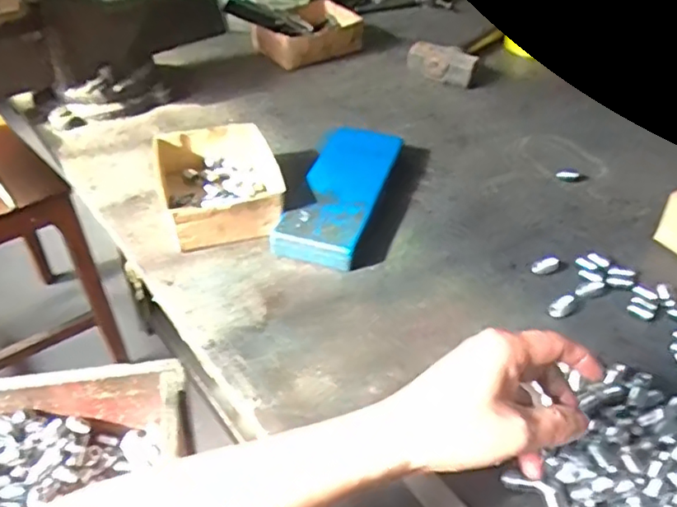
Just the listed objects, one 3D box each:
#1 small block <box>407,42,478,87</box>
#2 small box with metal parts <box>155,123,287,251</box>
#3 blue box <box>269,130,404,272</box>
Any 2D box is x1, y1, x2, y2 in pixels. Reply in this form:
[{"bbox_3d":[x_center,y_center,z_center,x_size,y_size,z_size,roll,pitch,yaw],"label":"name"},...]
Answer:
[{"bbox_3d":[0.164,-0.302,0.970,0.115,0.046,0.046,23,45,25],"label":"small block"},{"bbox_3d":[-0.128,-0.078,0.683,0.125,0.054,0.167,-11,41,-13],"label":"small box with metal parts"},{"bbox_3d":[0.003,-0.070,0.697,0.090,0.031,0.240,12,41,13],"label":"blue box"}]

